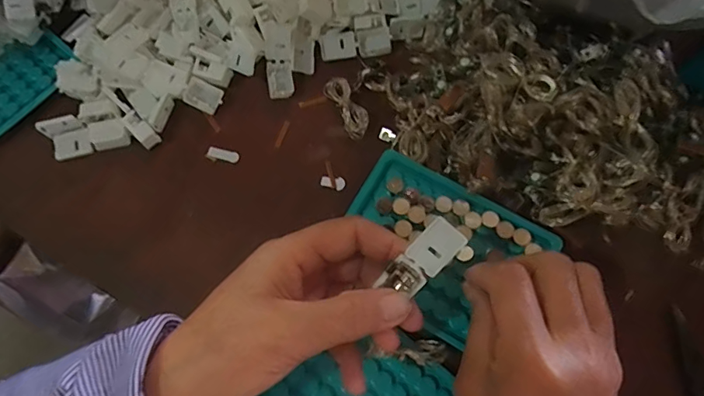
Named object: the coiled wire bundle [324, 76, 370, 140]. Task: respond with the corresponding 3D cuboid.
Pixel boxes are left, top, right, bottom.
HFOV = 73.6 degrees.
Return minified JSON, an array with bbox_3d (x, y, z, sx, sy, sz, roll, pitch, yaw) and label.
[{"bbox_3d":[-0.004,-0.070,0.355,0.018,0.011,0.053,-27,75,-7],"label":"coiled wire bundle"}]

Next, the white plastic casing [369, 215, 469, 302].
[{"bbox_3d":[0.036,0.032,0.239,0.046,0.006,0.019,-46,77,13],"label":"white plastic casing"}]

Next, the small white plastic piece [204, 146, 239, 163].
[{"bbox_3d":[-0.096,-0.032,0.350,0.024,0.004,0.010,8,74,3],"label":"small white plastic piece"}]

